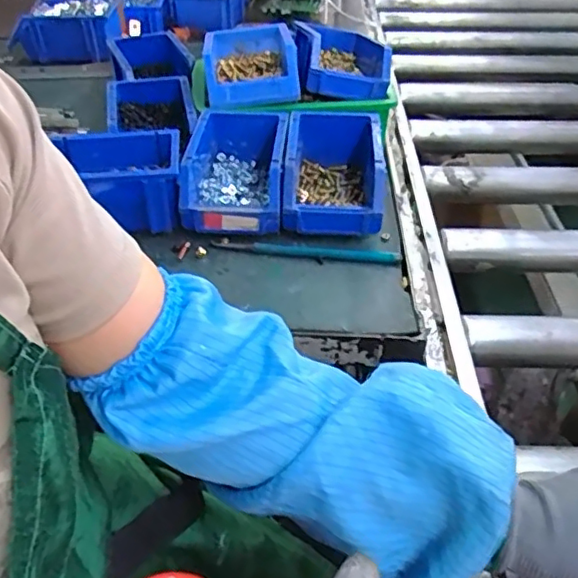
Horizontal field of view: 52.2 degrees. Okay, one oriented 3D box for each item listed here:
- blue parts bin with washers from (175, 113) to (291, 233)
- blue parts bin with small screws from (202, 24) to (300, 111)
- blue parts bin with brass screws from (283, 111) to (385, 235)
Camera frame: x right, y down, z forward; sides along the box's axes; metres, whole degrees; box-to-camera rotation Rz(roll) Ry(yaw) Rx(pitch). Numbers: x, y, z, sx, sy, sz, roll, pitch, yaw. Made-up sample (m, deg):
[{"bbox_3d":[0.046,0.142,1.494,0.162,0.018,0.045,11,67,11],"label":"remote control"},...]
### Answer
[{"bbox_3d":[-0.059,-0.129,0.637,0.108,0.068,0.162,2,40,3],"label":"blue parts bin with washers"},{"bbox_3d":[-0.053,-0.280,0.725,0.115,0.056,0.167,-5,40,-5],"label":"blue parts bin with small screws"},{"bbox_3d":[0.048,-0.127,0.634,0.100,0.069,0.160,2,40,3],"label":"blue parts bin with brass screws"}]

